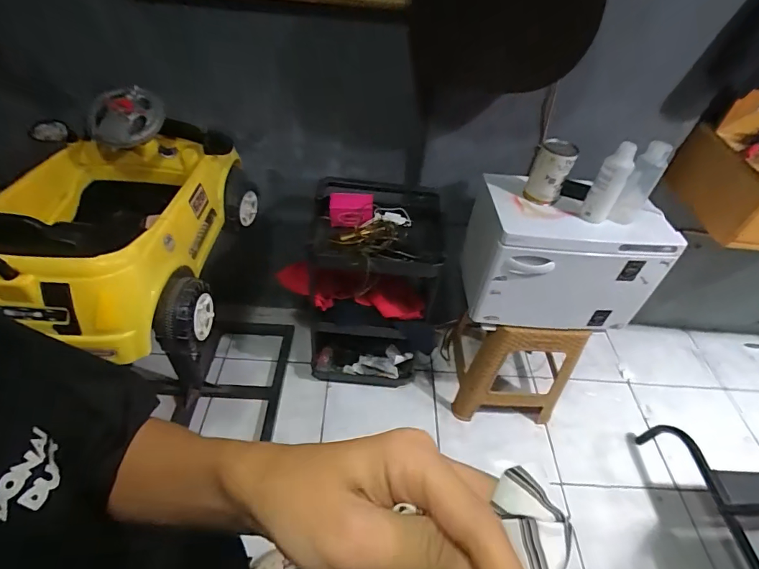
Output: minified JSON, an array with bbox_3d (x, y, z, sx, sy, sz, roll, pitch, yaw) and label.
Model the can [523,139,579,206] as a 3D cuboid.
[{"bbox_3d":[0.438,-0.292,1.041,0.091,0.136,0.109,20,48,16],"label":"can"}]

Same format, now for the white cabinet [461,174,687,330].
[{"bbox_3d":[0.498,-0.103,1.169,0.471,0.313,0.332,5,46,-1],"label":"white cabinet"}]

